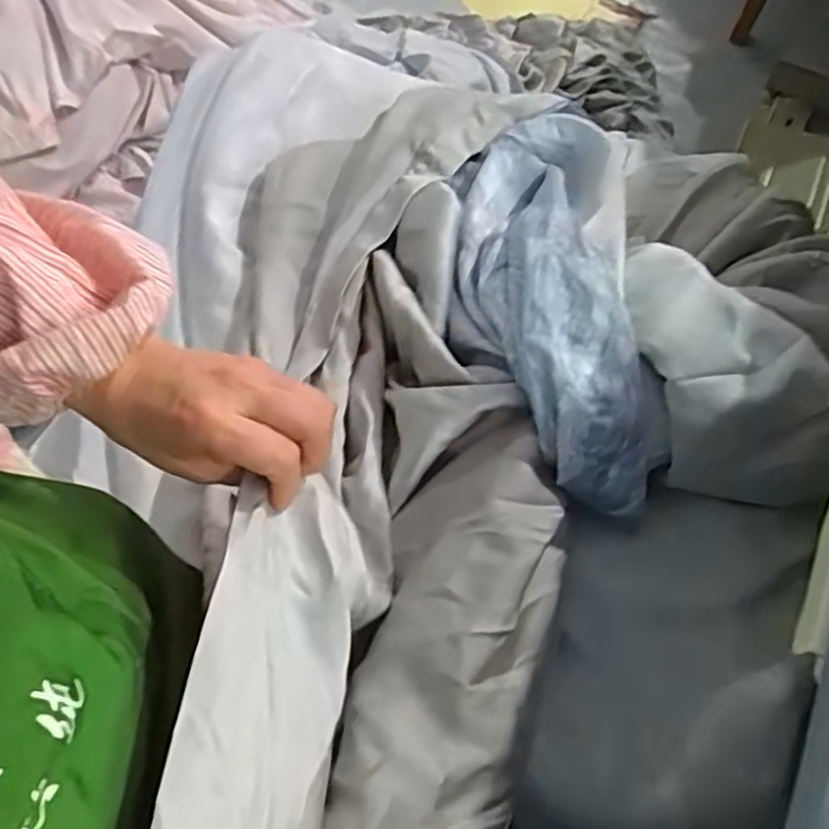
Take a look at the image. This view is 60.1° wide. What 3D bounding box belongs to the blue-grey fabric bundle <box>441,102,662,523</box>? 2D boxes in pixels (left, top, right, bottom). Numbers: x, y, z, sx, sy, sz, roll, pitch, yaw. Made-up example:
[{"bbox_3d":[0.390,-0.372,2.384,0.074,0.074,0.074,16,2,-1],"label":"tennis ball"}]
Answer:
[{"bbox_3d":[0.089,-0.110,0.475,0.125,0.088,0.338,2,61,-3],"label":"blue-grey fabric bundle"}]

